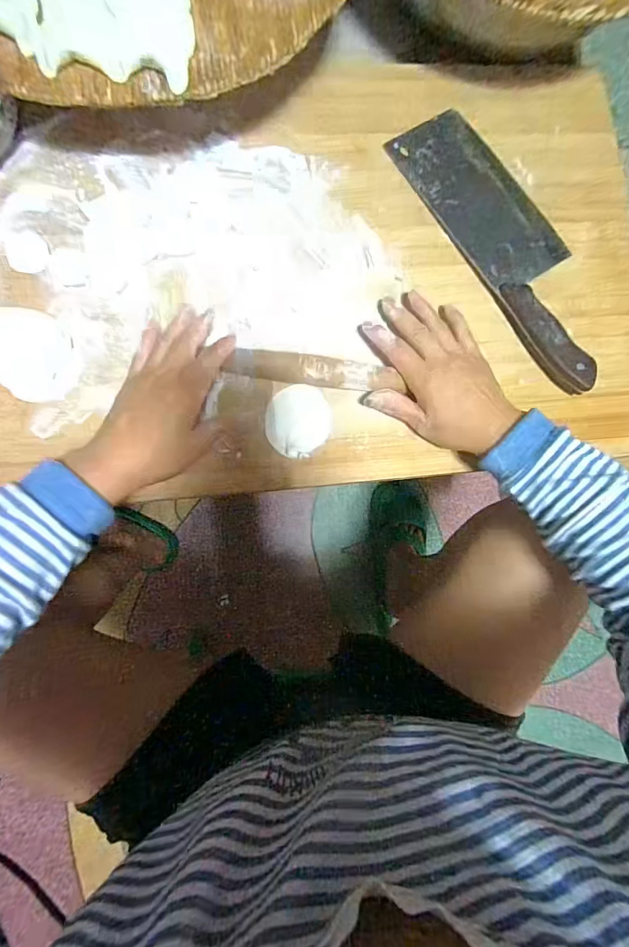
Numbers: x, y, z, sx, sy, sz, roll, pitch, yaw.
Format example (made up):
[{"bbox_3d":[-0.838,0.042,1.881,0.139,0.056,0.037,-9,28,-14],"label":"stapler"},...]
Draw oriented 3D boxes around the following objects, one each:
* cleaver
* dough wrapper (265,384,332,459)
[{"bbox_3d":[0.201,-0.235,0.435,0.097,0.026,0.317,-32,86,-9],"label":"cleaver"},{"bbox_3d":[-0.014,-0.049,0.398,0.061,0.005,0.068,-1,82,-6],"label":"dough wrapper"}]

